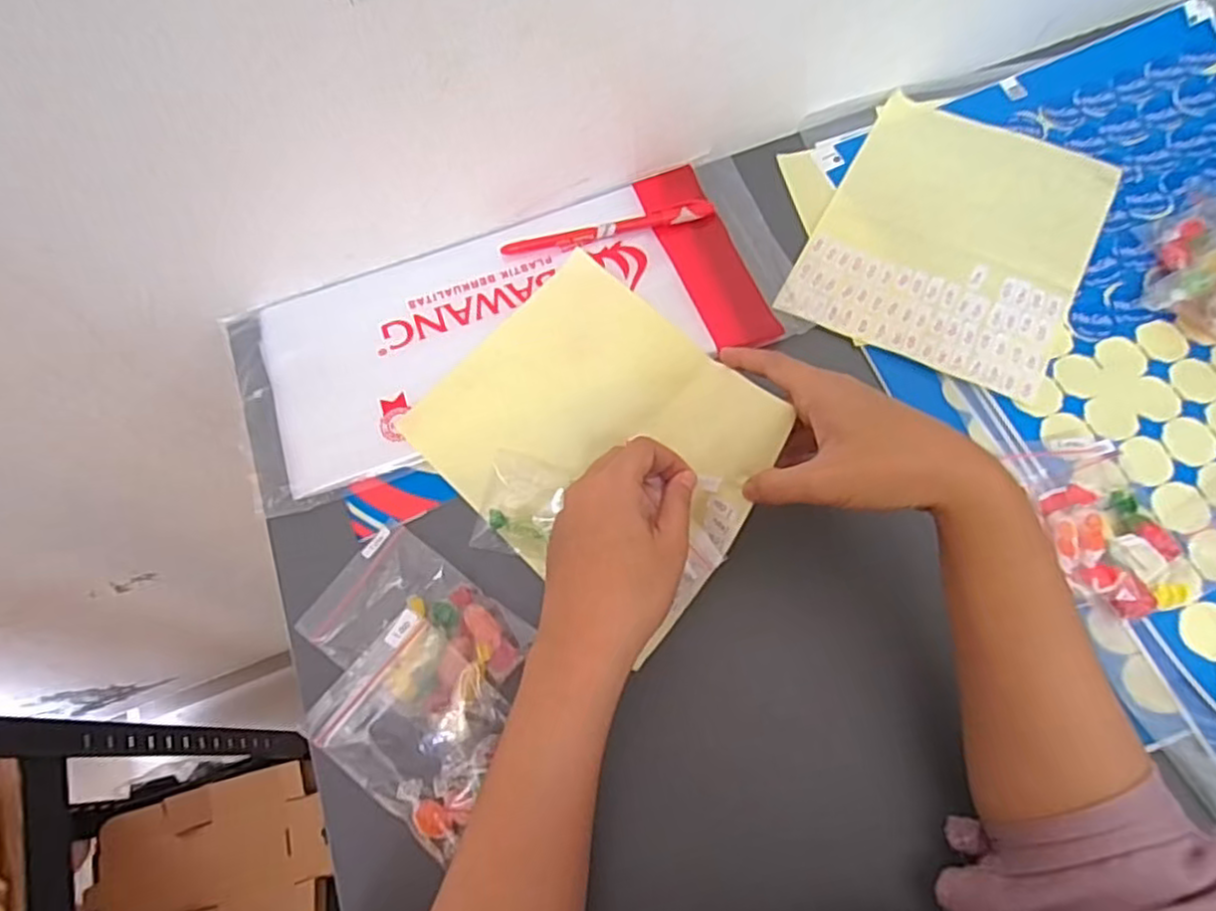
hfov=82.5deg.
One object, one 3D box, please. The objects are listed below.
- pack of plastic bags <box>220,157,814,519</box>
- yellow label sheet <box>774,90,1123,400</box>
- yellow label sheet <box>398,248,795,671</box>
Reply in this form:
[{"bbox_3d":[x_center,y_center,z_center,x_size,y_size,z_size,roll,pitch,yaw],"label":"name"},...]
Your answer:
[{"bbox_3d":[-0.062,-0.090,0.450,0.361,0.010,0.152,-19,67,-5],"label":"pack of plastic bags"},{"bbox_3d":[0.228,-0.147,0.461,0.162,0.009,0.202,25,71,13],"label":"yellow label sheet"},{"bbox_3d":[-0.005,-0.025,0.394,0.167,0.060,0.211,-42,71,-14],"label":"yellow label sheet"}]

